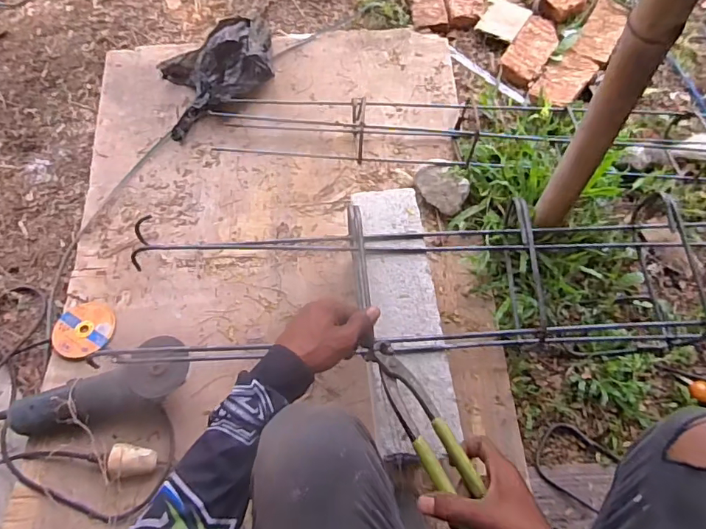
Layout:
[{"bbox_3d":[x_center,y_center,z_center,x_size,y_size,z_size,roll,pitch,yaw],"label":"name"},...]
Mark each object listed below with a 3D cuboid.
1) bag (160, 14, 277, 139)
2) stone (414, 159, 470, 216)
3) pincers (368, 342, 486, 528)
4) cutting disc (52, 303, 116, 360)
[{"bbox_3d":[-0.285,-0.416,1.019,0.253,0.076,0.213,-20,72,-5],"label":"bag"},{"bbox_3d":[0.168,-0.148,0.917,0.073,0.058,0.117,-39,74,-10],"label":"stone"},{"bbox_3d":[0.080,0.174,0.488,0.043,0.027,0.216,-27,63,-7],"label":"pincers"},{"bbox_3d":[-0.473,0.115,0.852,0.104,0.007,0.106,2,54,-2],"label":"cutting disc"}]

